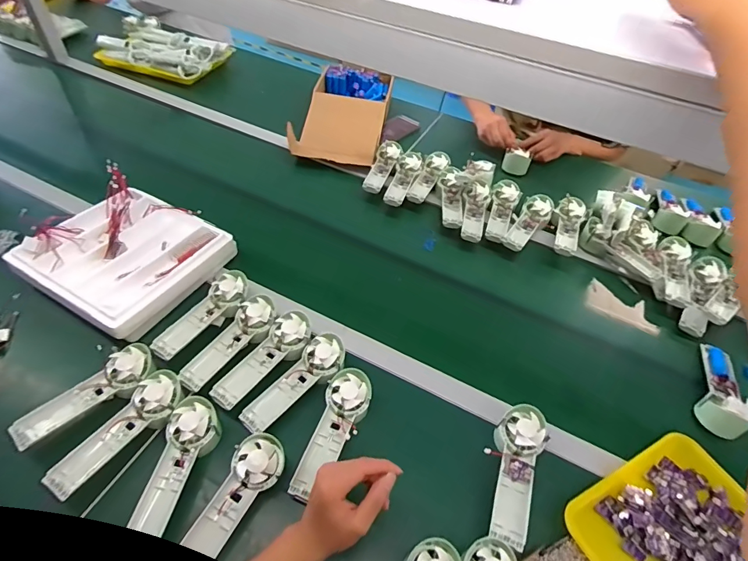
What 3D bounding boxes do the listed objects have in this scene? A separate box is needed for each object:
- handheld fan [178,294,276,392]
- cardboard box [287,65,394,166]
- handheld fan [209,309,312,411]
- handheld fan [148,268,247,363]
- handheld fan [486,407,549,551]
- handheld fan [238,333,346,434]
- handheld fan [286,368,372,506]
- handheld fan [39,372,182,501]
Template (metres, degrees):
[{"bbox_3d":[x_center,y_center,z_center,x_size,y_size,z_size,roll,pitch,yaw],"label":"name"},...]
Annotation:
[{"bbox_3d":[-0.216,0.091,0.634,0.068,0.032,0.172,22,50,13],"label":"handheld fan"},{"bbox_3d":[-0.072,-0.447,1.119,0.214,0.097,0.408,10,48,3],"label":"cardboard box"},{"bbox_3d":[-0.159,0.115,0.621,0.064,0.027,0.176,27,51,17],"label":"handheld fan"},{"bbox_3d":[-0.276,0.053,0.669,0.060,0.034,0.176,30,52,19],"label":"handheld fan"},{"bbox_3d":[0.184,0.246,0.548,0.064,0.031,0.175,22,50,13],"label":"handheld fan"},{"bbox_3d":[-0.108,0.148,0.603,0.066,0.036,0.173,32,53,20],"label":"handheld fan"},{"bbox_3d":[-0.059,0.203,0.567,0.064,0.028,0.179,23,63,14],"label":"handheld fan"},{"bbox_3d":[-0.325,0.193,0.538,0.054,0.033,0.177,29,52,18],"label":"handheld fan"}]

